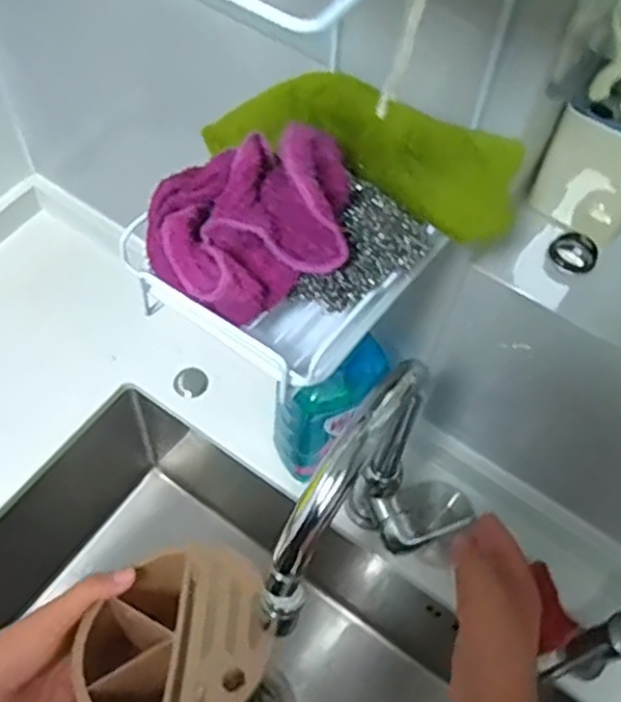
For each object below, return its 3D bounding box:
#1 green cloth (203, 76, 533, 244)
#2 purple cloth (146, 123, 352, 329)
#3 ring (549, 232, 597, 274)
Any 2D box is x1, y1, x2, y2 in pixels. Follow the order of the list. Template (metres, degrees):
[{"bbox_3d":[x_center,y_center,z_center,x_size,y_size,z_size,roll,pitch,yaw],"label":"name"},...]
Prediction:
[{"bbox_3d":[0.031,-0.127,0.453,0.205,0.042,0.073,27,60,12],"label":"green cloth"},{"bbox_3d":[-0.033,-0.073,0.404,0.115,0.065,0.092,-10,60,-10],"label":"purple cloth"},{"bbox_3d":[0.204,-0.075,0.553,0.034,0.013,0.038,-10,60,-10],"label":"ring"}]

